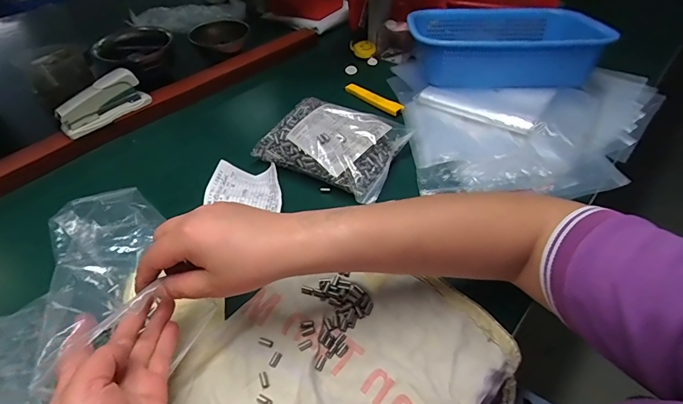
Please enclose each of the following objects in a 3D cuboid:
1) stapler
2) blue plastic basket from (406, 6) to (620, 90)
[{"bbox_3d":[-0.342,-0.143,0.555,0.122,0.055,0.030,-33,54,-27],"label":"stapler"},{"bbox_3d":[0.252,-0.257,0.629,0.288,0.099,0.212,13,48,13],"label":"blue plastic basket"}]

